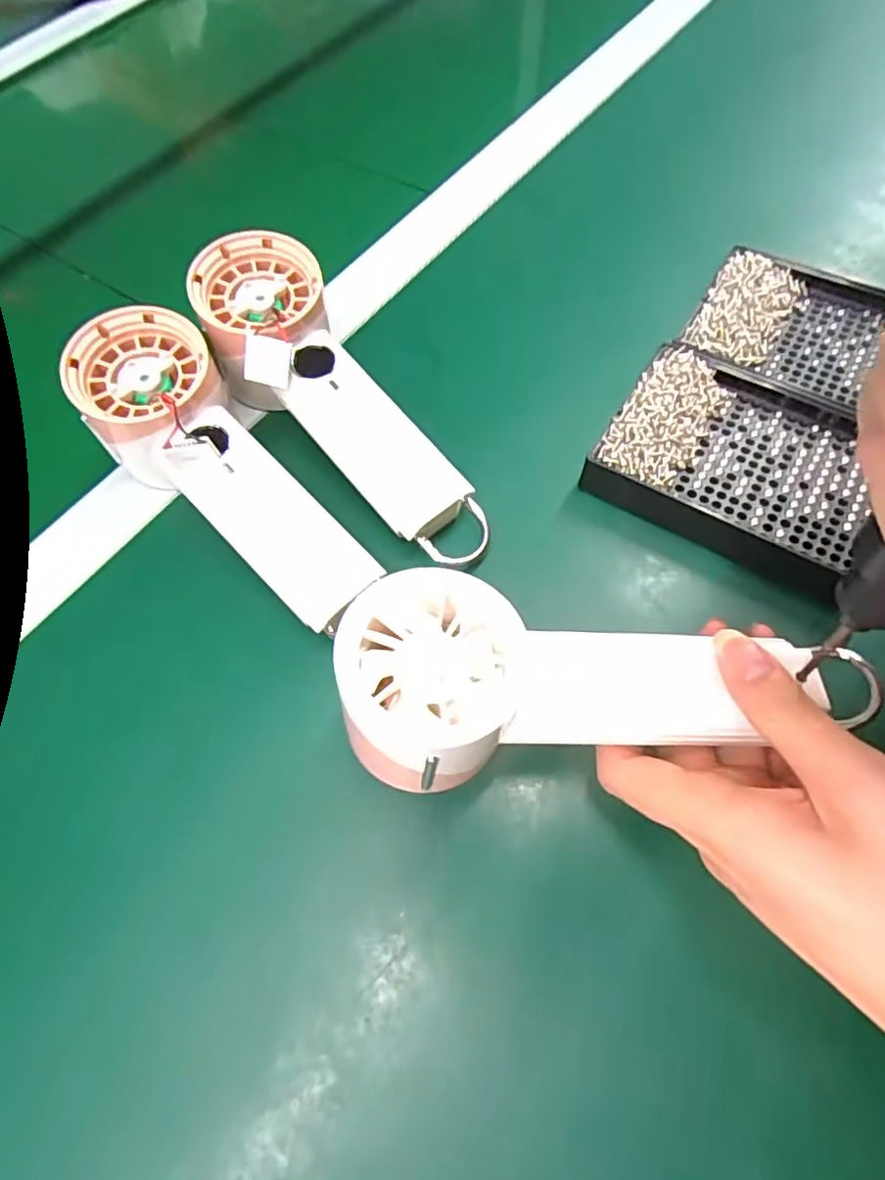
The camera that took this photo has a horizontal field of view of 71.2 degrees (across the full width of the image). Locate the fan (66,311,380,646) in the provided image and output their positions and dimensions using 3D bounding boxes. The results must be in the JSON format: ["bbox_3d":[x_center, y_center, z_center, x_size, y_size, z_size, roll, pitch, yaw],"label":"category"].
[{"bbox_3d":[-0.096,-0.050,0.286,0.062,0.063,0.188,-42,84,-16],"label":"fan"}]

